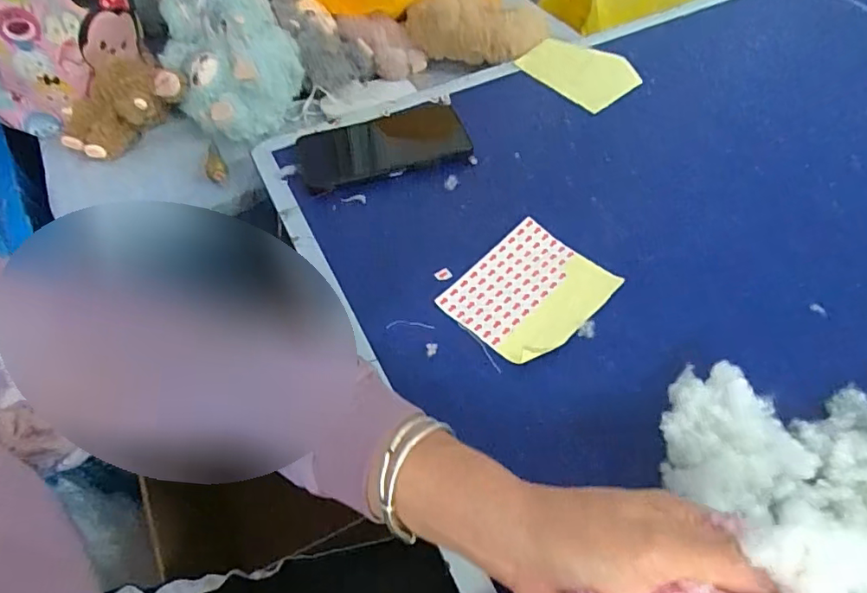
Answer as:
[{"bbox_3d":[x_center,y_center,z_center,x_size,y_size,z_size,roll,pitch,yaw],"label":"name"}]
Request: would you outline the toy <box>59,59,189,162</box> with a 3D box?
[{"bbox_3d":[-0.345,-0.206,0.604,0.092,0.061,0.122,22,58,18],"label":"toy"}]

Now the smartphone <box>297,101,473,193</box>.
[{"bbox_3d":[-0.050,-0.153,0.557,0.168,0.009,0.086,-19,56,-10],"label":"smartphone"}]

